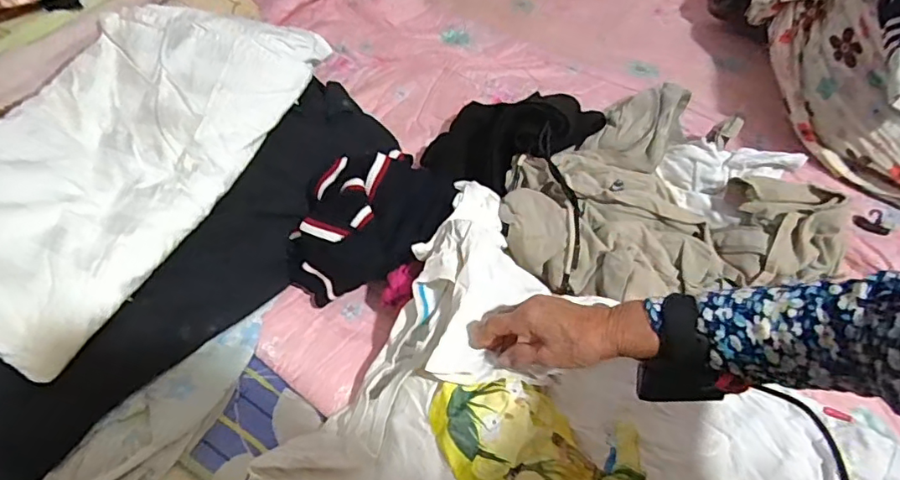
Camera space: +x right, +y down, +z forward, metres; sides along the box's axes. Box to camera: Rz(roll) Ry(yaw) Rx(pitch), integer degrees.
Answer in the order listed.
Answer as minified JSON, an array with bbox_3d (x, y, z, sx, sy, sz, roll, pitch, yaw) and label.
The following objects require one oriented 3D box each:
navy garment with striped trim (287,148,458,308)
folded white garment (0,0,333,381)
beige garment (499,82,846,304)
[{"bbox_3d":[-0.098,-0.027,0.719,0.176,0.103,0.214,14,53,11],"label":"navy garment with striped trim"},{"bbox_3d":[-0.415,-0.126,0.689,0.291,0.103,0.534,19,55,15],"label":"folded white garment"},{"bbox_3d":[0.252,-0.052,0.677,0.364,0.102,0.270,-6,52,-4],"label":"beige garment"}]

